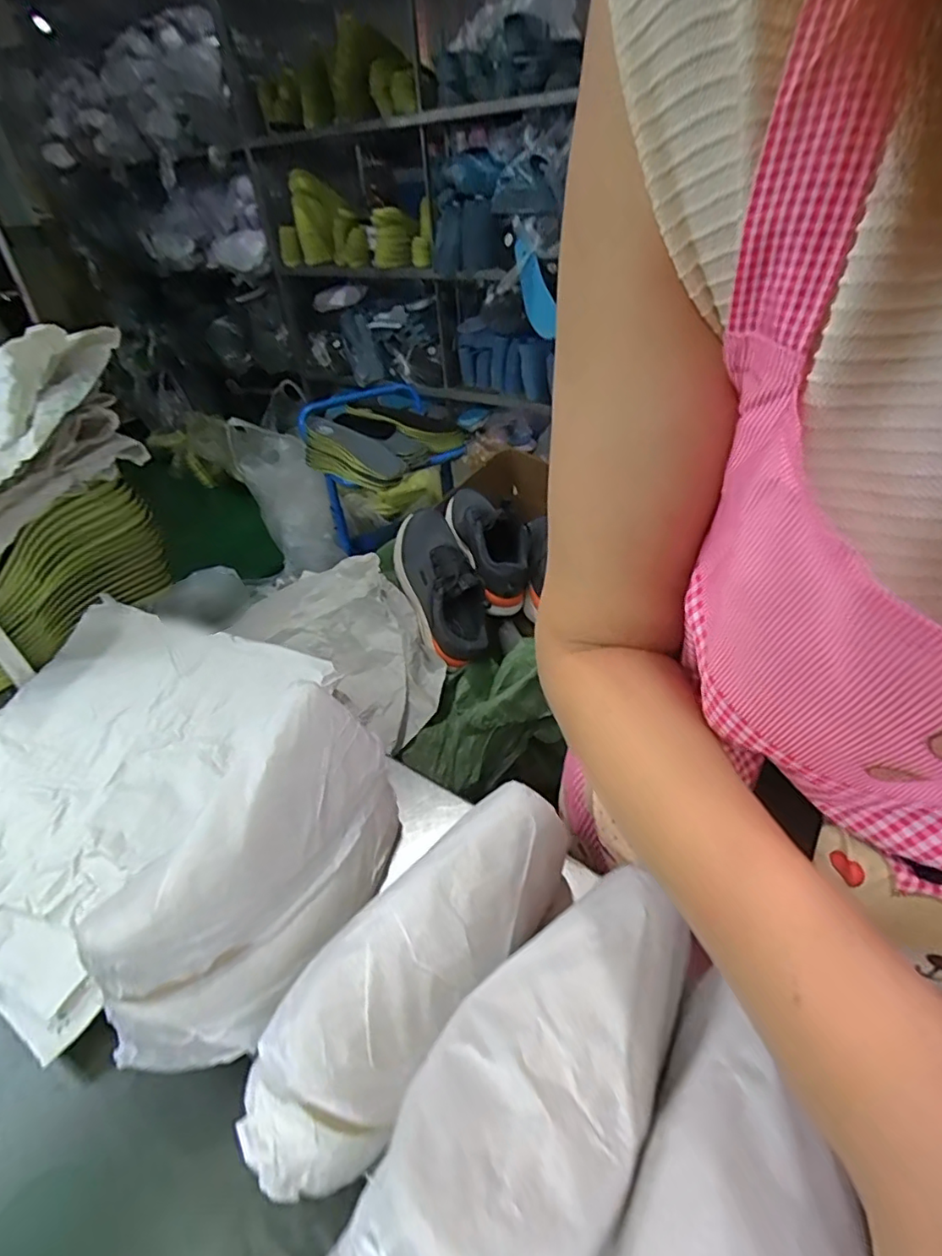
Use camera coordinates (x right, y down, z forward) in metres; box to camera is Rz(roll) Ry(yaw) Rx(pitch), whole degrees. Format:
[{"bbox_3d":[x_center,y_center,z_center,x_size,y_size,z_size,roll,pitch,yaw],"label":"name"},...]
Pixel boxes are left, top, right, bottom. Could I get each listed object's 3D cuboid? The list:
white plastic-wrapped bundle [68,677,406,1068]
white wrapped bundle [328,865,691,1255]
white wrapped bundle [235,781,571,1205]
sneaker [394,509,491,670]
[{"bbox_3d":[-0.142,0.164,0.390,0.096,0.130,0.221,21,44,26],"label":"white plastic-wrapped bundle"},{"bbox_3d":[0.021,0.231,0.264,0.099,0.093,0.255,22,45,27],"label":"white wrapped bundle"},{"bbox_3d":[-0.033,0.206,0.350,0.236,0.099,0.090,-30,46,-30],"label":"white wrapped bundle"},{"bbox_3d":[-0.052,-0.081,0.987,0.121,0.119,0.289,-18,70,-18],"label":"sneaker"}]

